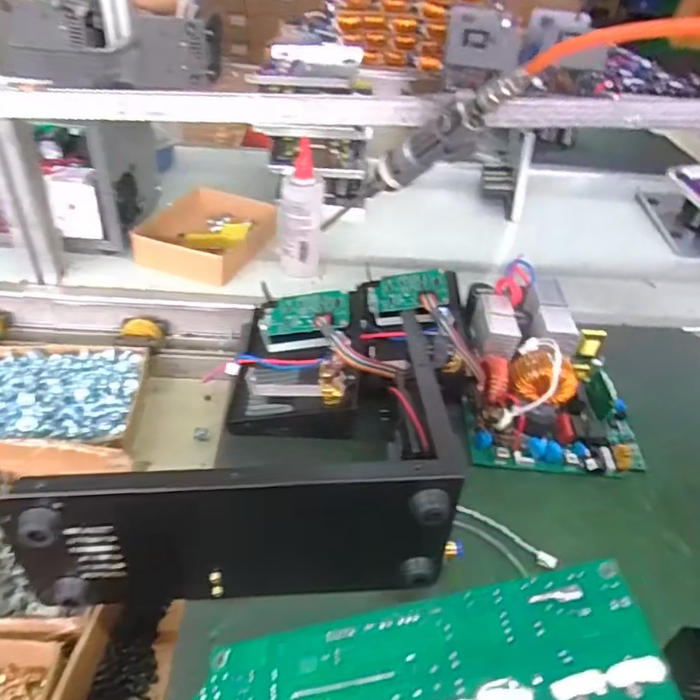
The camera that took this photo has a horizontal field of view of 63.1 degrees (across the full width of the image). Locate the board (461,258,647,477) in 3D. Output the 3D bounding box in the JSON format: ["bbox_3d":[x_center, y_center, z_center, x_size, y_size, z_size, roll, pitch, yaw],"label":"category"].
[{"bbox_3d":[0.210,0.017,0.597,0.171,0.086,0.225,9,40,3],"label":"board"}]

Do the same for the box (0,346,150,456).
[{"bbox_3d":[-0.345,0.062,0.631,0.215,0.049,0.151,-1,40,-8],"label":"box"}]

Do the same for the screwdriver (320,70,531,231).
[{"bbox_3d":[0.057,-0.191,0.594,0.031,0.317,0.044,-28,95,-34],"label":"screwdriver"}]

